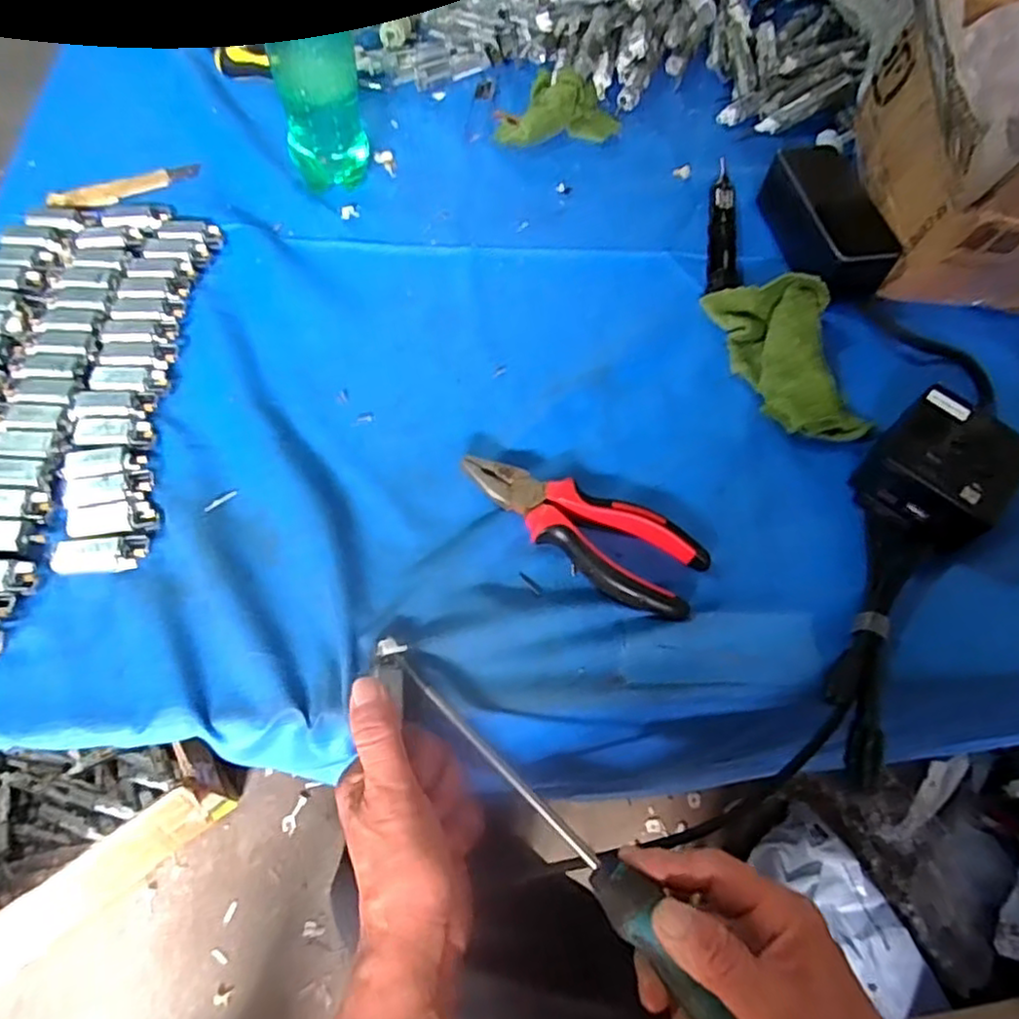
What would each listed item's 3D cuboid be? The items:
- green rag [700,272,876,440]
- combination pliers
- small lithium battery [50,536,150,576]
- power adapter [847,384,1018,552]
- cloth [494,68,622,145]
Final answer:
[{"bbox_3d":[0.200,-0.113,0.476,0.073,0.029,0.135,-8,62,-9],"label":"green rag"},{"bbox_3d":[0.041,0.012,0.406,0.154,0.018,0.056,27,62,10],"label":"combination pliers"},{"bbox_3d":[-0.231,0.026,0.380,0.048,0.011,0.020,-9,62,-9],"label":"small lithium battery"},{"bbox_3d":[0.269,-0.025,0.421,0.075,0.046,0.080,39,66,16],"label":"power adapter"},{"bbox_3d":[0.042,-0.367,0.606,0.109,0.027,0.076,-6,61,-8],"label":"cloth"}]

